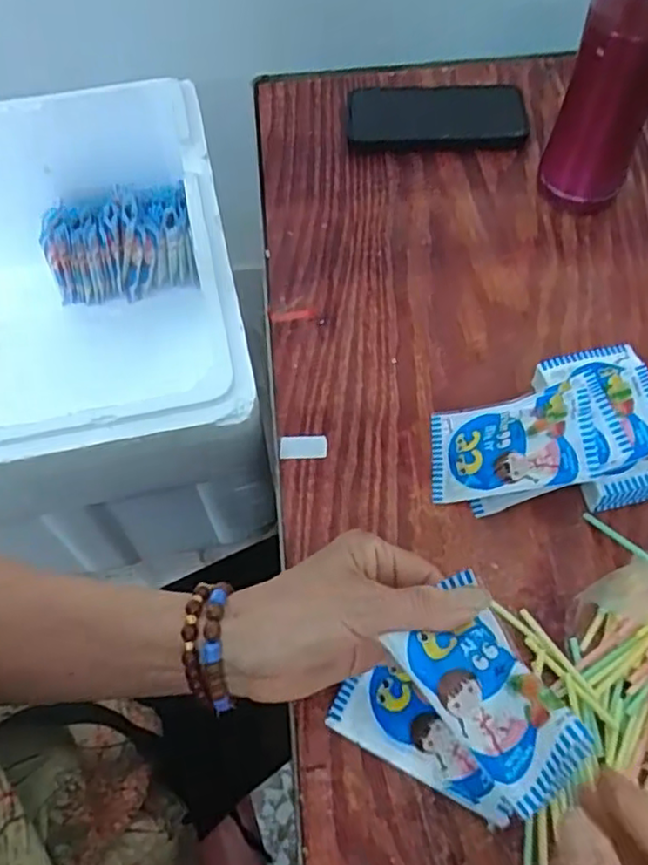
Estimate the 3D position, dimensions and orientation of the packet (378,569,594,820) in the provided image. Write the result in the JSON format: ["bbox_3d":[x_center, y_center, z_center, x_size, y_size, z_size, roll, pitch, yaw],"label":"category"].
[{"bbox_3d":[0.068,0.110,0.289,0.049,0.014,0.097,-40,44,6],"label":"packet"}]

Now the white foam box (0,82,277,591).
[{"bbox_3d":[-0.358,-0.058,0.650,0.551,0.273,0.413,-12,59,-4],"label":"white foam box"}]

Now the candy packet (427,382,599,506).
[{"bbox_3d":[0.120,0.007,0.433,0.103,0.012,0.066,-13,61,27],"label":"candy packet"}]

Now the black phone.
[{"bbox_3d":[0.105,-0.299,0.628,0.163,0.017,0.086,3,59,5],"label":"black phone"}]

